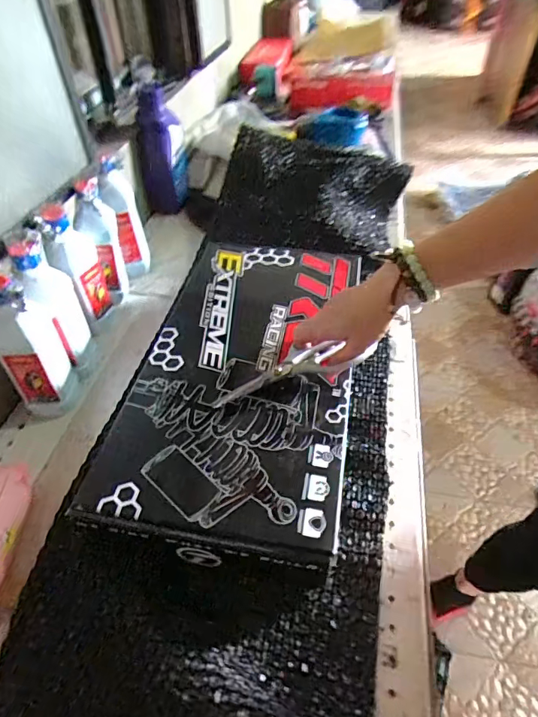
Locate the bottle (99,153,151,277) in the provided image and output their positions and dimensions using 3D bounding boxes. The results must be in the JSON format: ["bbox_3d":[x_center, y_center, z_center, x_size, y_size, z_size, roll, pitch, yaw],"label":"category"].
[{"bbox_3d":[-0.238,-0.226,0.762,0.044,0.202,0.070,0,45,1],"label":"bottle"}]

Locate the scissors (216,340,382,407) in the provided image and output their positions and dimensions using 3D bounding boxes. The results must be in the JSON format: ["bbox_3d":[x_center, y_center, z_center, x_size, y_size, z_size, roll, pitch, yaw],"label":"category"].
[{"bbox_3d":[0.024,0.012,0.510,0.180,0.021,0.050,-20,48,-9],"label":"scissors"}]

